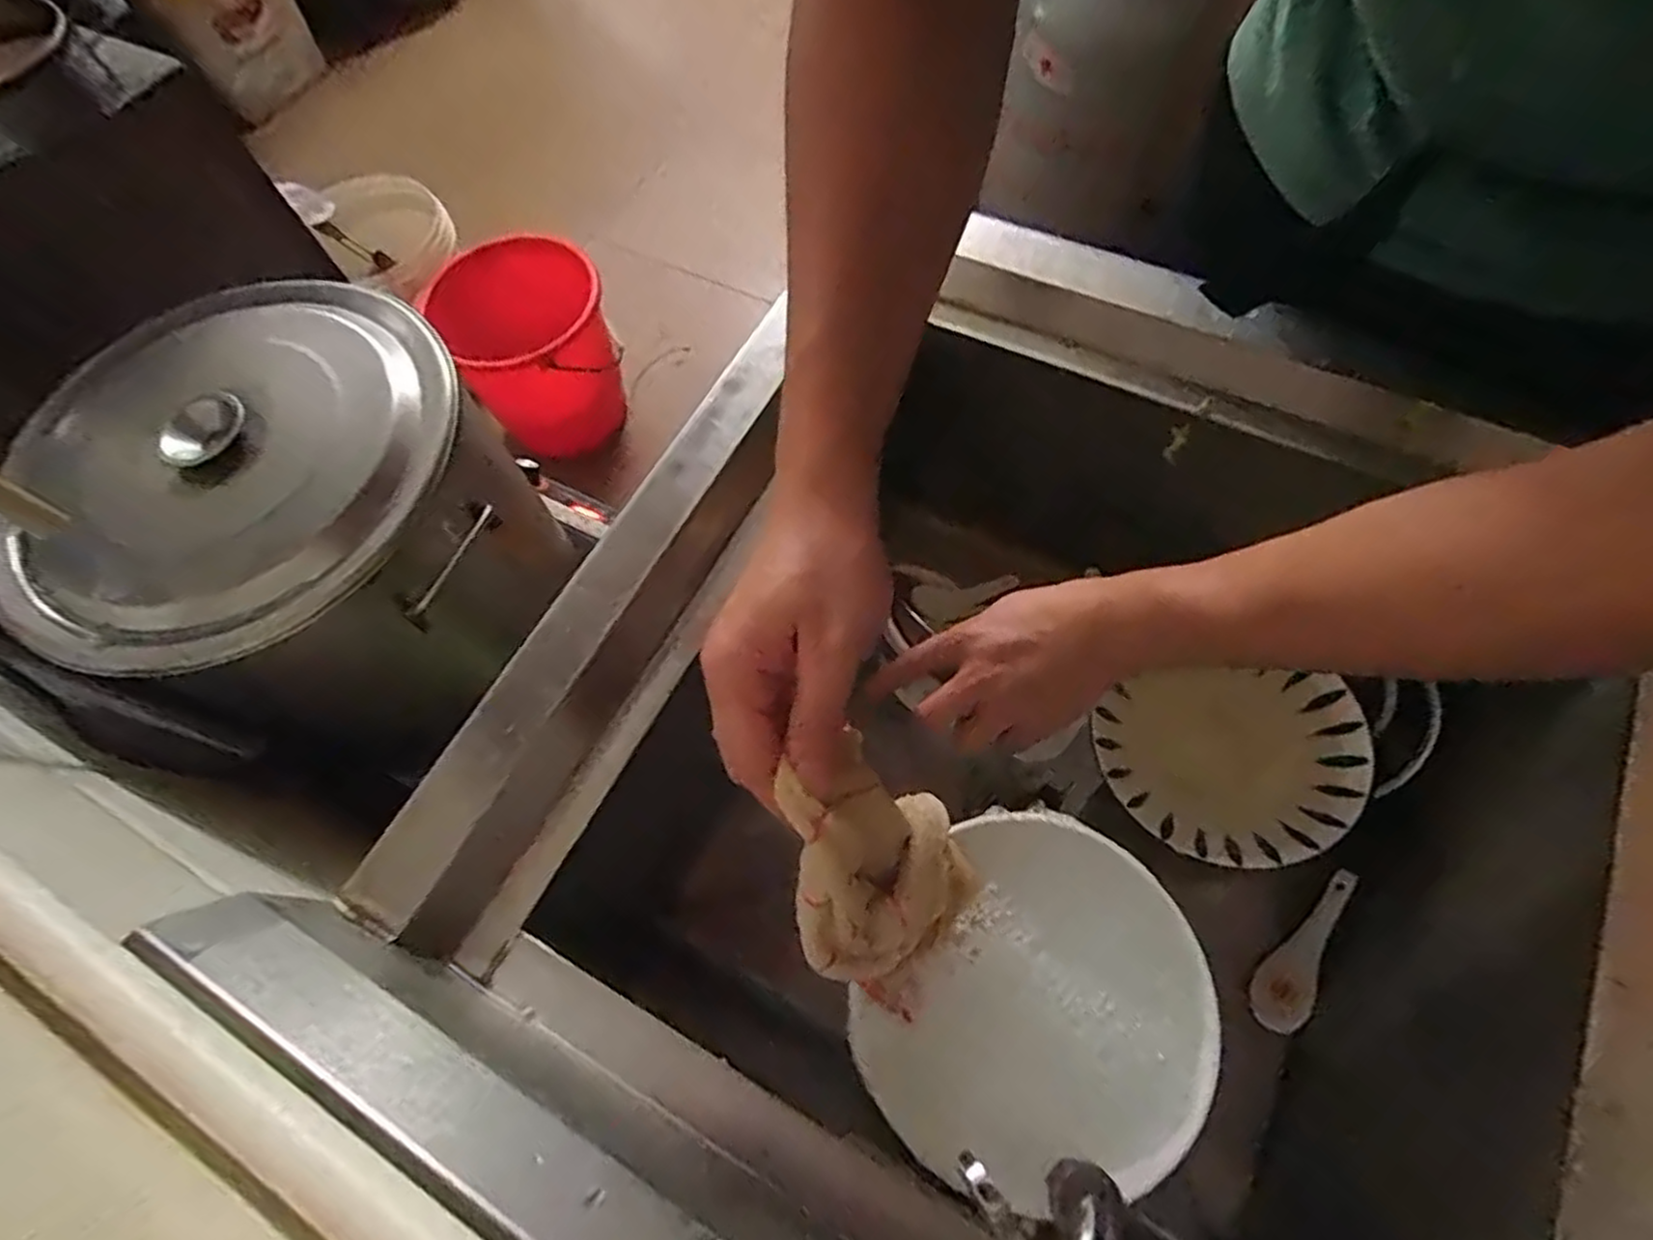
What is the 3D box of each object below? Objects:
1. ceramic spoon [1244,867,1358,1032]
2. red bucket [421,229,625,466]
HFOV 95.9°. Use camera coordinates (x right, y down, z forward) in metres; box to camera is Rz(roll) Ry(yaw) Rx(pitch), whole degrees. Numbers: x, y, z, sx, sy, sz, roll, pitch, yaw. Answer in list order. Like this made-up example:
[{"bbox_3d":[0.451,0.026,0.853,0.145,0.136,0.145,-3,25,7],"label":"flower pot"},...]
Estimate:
[{"bbox_3d":[0.346,0.237,0.537,0.034,0.016,0.123,32,87,17],"label":"ceramic spoon"},{"bbox_3d":[-0.492,-0.474,1.305,0.262,0.253,0.315,-34,67,-12],"label":"red bucket"}]

